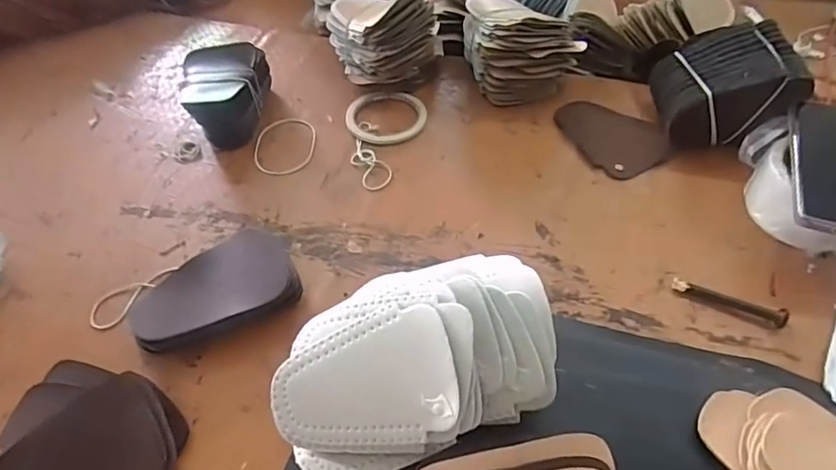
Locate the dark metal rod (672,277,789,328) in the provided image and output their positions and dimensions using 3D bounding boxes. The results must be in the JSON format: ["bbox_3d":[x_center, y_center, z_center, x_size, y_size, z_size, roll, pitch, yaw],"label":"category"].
[{"bbox_3d":[0.261,0.054,0.442,0.086,0.012,0.018,21,55,19],"label":"dark metal rod"}]

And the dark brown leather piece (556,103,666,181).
[{"bbox_3d":[0.213,-0.114,0.589,0.094,0.006,0.125,-26,54,-17],"label":"dark brown leather piece"}]

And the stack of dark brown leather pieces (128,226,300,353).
[{"bbox_3d":[-0.176,0.048,0.451,0.140,0.038,0.075,-20,53,-13],"label":"stack of dark brown leather pieces"}]

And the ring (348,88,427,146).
[{"bbox_3d":[-0.037,-0.138,0.615,0.092,0.011,0.090,-1,51,2],"label":"ring"}]

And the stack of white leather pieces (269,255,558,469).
[{"bbox_3d":[-0.004,0.083,0.378,0.201,0.079,0.138,-19,52,-12],"label":"stack of white leather pieces"}]

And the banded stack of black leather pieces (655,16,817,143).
[{"bbox_3d":[0.322,-0.156,0.557,0.124,0.091,0.112,3,51,5],"label":"banded stack of black leather pieces"}]

